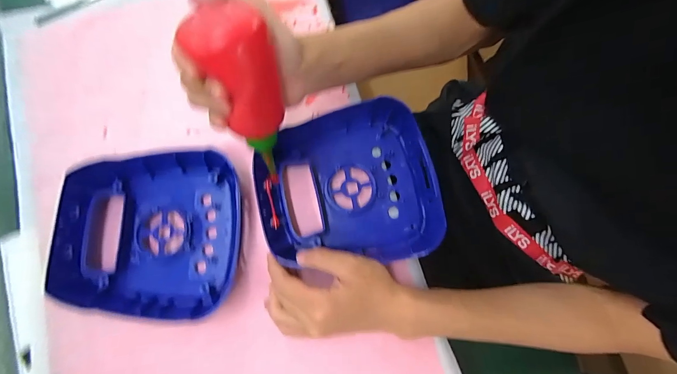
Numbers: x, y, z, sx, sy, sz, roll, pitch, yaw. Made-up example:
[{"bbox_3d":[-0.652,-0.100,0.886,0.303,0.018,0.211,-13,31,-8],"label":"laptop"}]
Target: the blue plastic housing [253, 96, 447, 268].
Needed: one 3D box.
[{"bbox_3d":[0.007,-0.004,0.344,0.177,0.039,0.168,-12,78,-2],"label":"blue plastic housing"}]

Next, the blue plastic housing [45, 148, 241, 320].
[{"bbox_3d":[-0.191,0.048,0.337,0.170,0.037,0.166,-5,77,-1],"label":"blue plastic housing"}]

